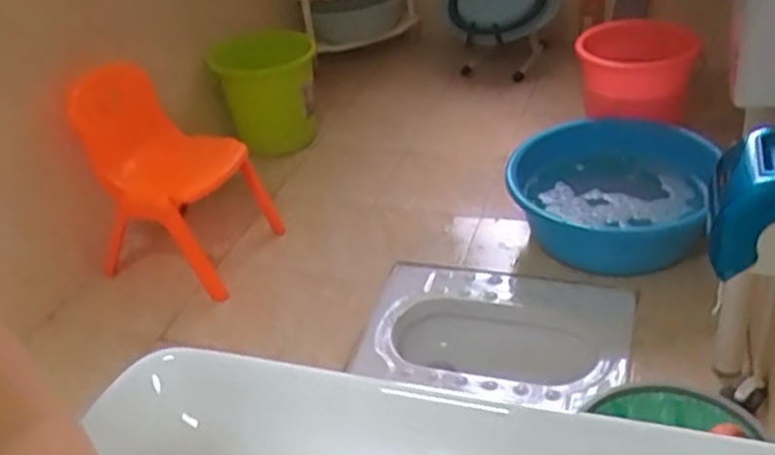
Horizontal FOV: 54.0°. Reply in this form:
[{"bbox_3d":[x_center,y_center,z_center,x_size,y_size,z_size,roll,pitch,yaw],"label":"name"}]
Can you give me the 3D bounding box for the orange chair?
[{"bbox_3d":[-0.500,-0.132,1.806,0.338,0.463,0.362,15,40,30],"label":"orange chair"}]

